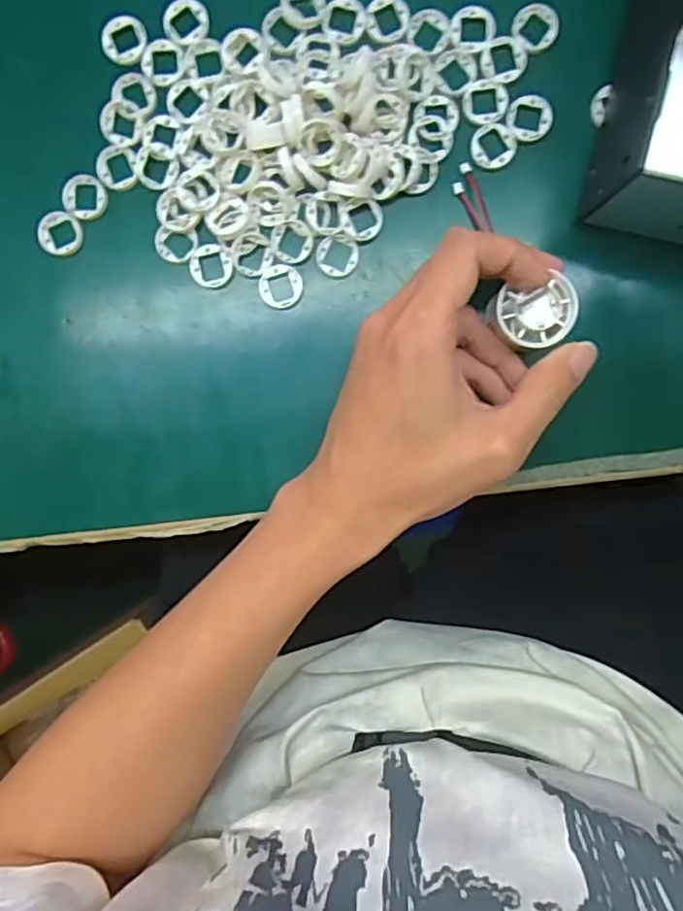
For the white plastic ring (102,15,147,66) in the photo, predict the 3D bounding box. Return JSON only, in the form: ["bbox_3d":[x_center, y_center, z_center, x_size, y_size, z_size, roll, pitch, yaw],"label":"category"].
[{"bbox_3d":[-0.111,-0.212,0.342,0.022,0.005,0.024,0,92,2],"label":"white plastic ring"}]

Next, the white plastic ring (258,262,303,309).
[{"bbox_3d":[-0.031,-0.088,0.347,0.022,0.004,0.022,0,92,2],"label":"white plastic ring"}]

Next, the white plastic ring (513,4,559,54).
[{"bbox_3d":[0.098,-0.216,0.338,0.023,0.004,0.023,0,92,2],"label":"white plastic ring"}]

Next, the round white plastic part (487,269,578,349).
[{"bbox_3d":[0.092,-0.067,0.311,0.039,0.012,0.032,-23,92,2],"label":"round white plastic part"}]

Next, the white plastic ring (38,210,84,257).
[{"bbox_3d":[-0.147,-0.116,0.351,0.022,0.007,0.022,0,92,2],"label":"white plastic ring"}]

